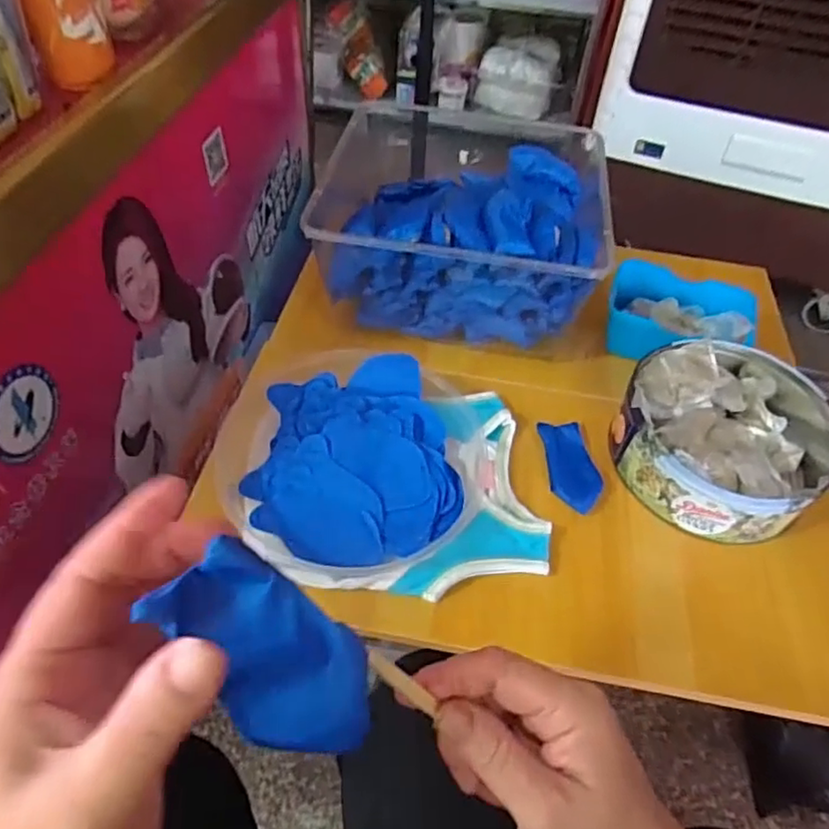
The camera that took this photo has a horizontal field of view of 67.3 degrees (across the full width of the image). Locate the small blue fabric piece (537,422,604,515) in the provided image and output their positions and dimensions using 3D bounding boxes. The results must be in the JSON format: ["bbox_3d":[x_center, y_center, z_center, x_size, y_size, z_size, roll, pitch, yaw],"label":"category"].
[{"bbox_3d":[0.153,0.049,0.606,0.048,0.006,0.102,0,51,-5],"label":"small blue fabric piece"}]

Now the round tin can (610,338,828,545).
[{"bbox_3d":[0.298,0.015,0.601,0.204,0.076,0.180,-36,62,-29],"label":"round tin can"}]

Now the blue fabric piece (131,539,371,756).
[{"bbox_3d":[-0.050,0.087,0.224,0.049,0.092,0.010,-35,16,-9],"label":"blue fabric piece"}]

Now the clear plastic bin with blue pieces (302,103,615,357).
[{"bbox_3d":[0.057,-0.204,0.724,0.282,0.163,0.246,9,51,3],"label":"clear plastic bin with blue pieces"}]

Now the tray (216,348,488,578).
[{"bbox_3d":[-0.059,0.031,0.577,0.225,0.041,0.231,2,51,-3],"label":"tray"}]

